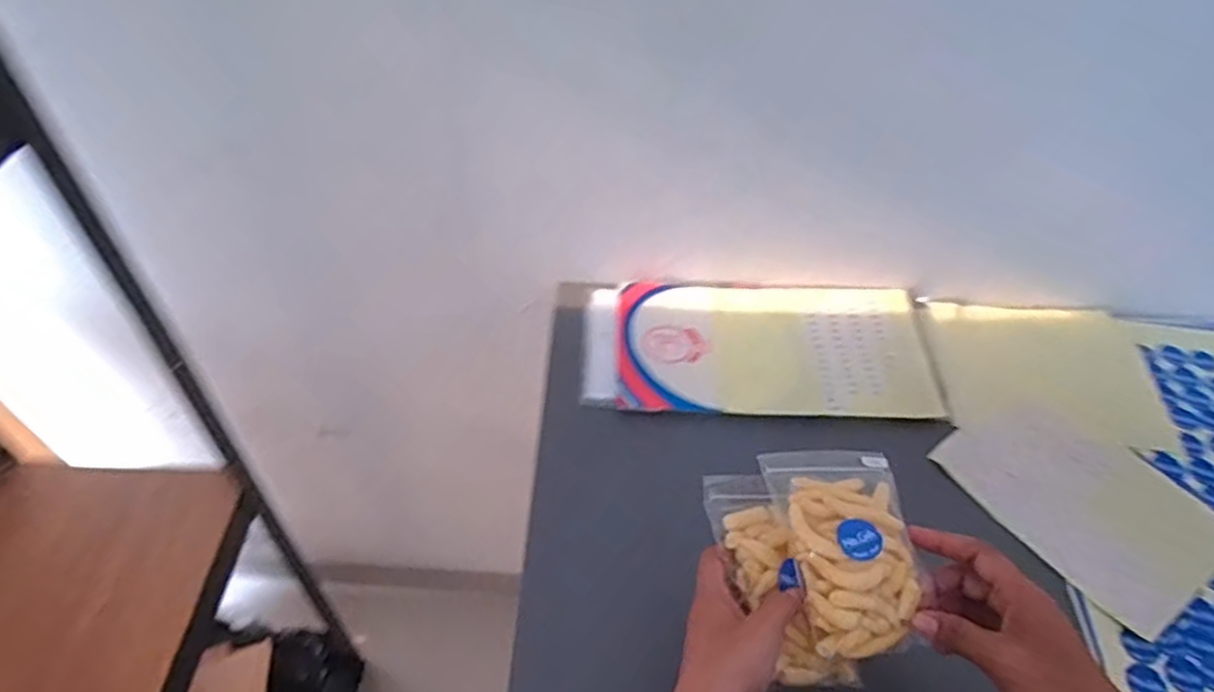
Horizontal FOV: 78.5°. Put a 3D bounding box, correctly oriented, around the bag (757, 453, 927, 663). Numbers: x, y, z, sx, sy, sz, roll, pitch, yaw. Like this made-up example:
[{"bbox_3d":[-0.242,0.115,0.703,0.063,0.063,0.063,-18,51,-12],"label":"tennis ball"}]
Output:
[{"bbox_3d":[0.164,0.129,0.498,0.088,0.026,0.140,-4,50,-6],"label":"bag"}]

